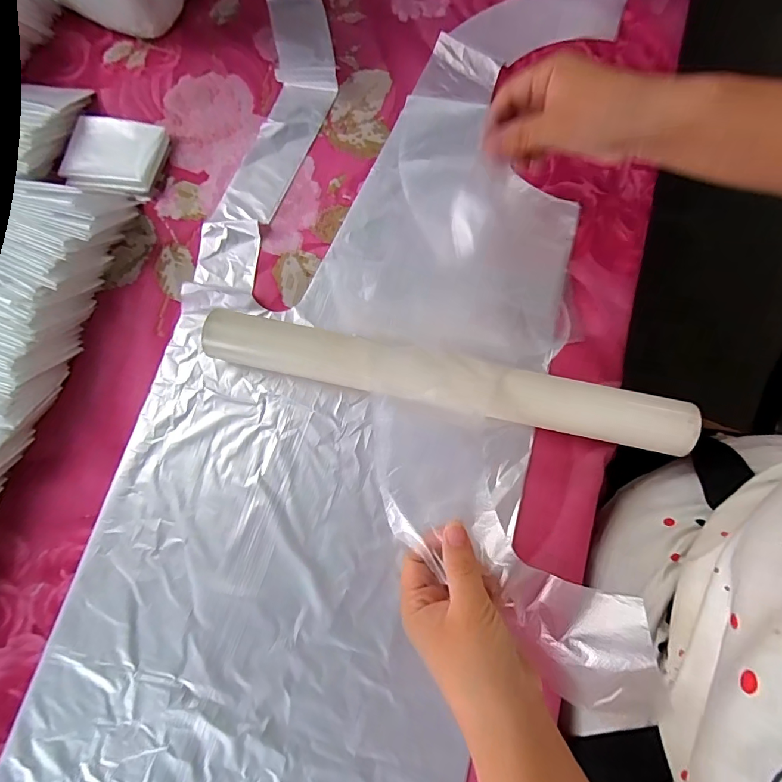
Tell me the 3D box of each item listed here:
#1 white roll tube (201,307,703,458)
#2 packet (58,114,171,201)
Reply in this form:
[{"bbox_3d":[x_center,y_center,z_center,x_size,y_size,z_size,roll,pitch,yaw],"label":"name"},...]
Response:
[{"bbox_3d":[0.035,-0.009,0.325,0.352,0.038,0.038,12,77,4],"label":"white roll tube"},{"bbox_3d":[-0.256,-0.215,0.394,0.085,0.015,0.070,8,77,3],"label":"packet"}]

